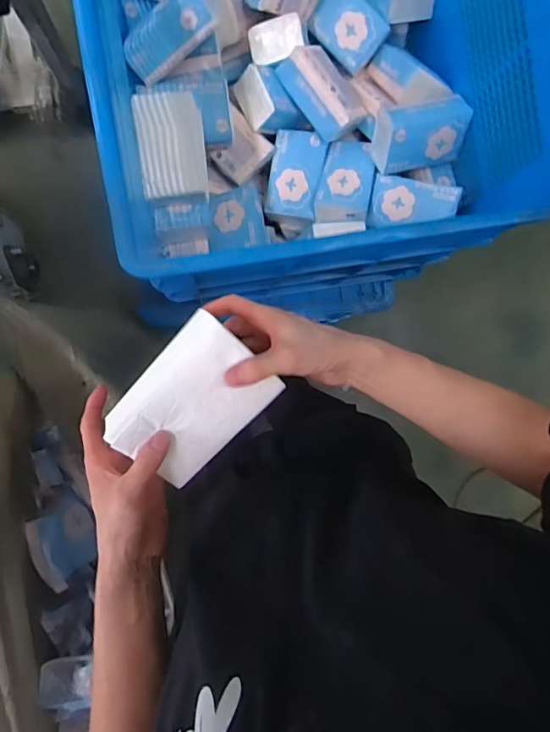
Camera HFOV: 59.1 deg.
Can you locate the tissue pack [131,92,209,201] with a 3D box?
[{"bbox_3d":[-0.147,-0.312,0.705,0.091,0.057,0.143,-8,93,-6],"label":"tissue pack"}]

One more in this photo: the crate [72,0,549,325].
[{"bbox_3d":[0.029,-0.566,0.702,0.554,0.345,0.786,-9,93,-6],"label":"crate"}]

